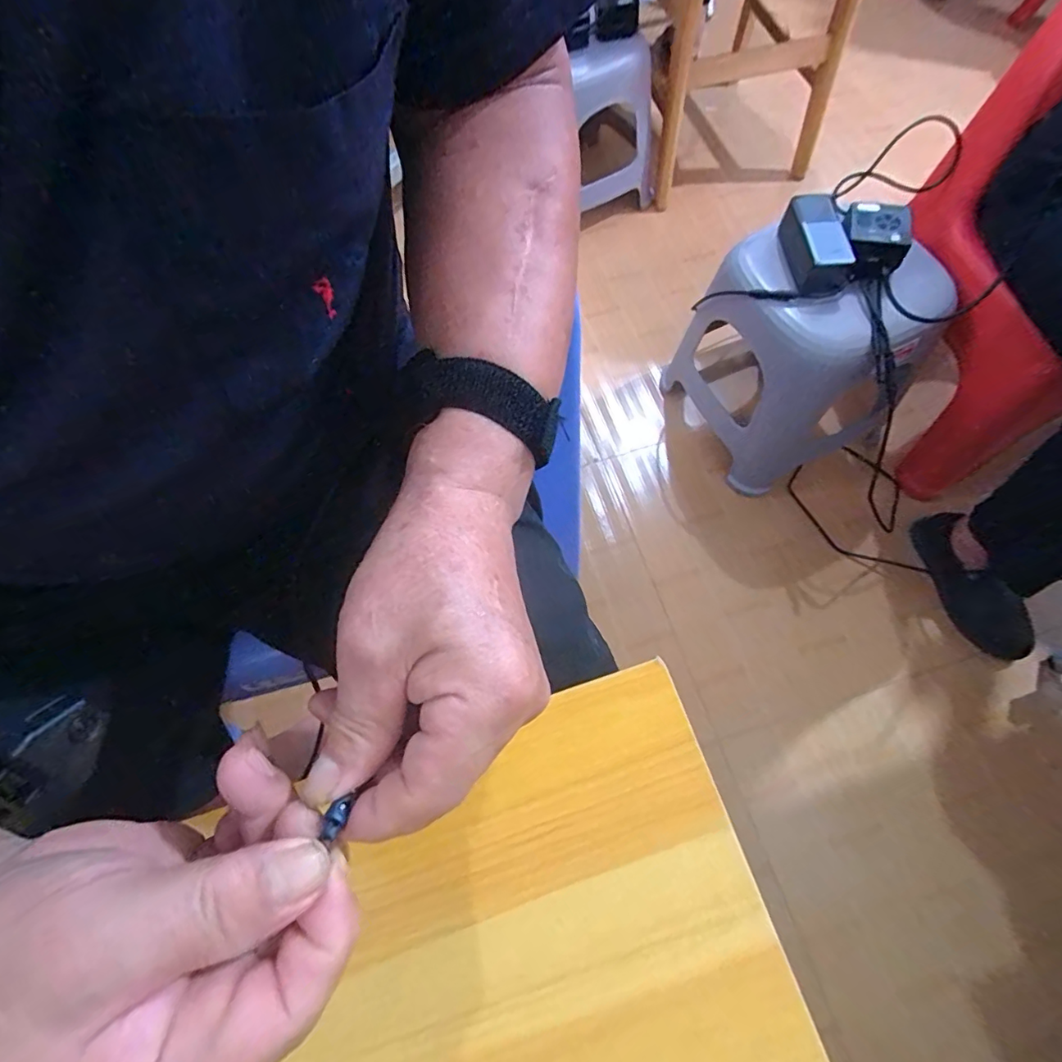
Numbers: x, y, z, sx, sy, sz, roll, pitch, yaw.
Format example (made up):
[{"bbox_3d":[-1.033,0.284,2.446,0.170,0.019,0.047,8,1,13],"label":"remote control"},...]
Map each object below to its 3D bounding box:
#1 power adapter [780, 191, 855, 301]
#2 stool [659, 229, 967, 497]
[{"bbox_3d":[0.392,-0.392,0.712,0.065,0.055,0.144,-5,66,2],"label":"power adapter"},{"bbox_3d":[0.440,-0.284,0.847,0.292,0.351,0.283,-23,67,-6],"label":"stool"}]

